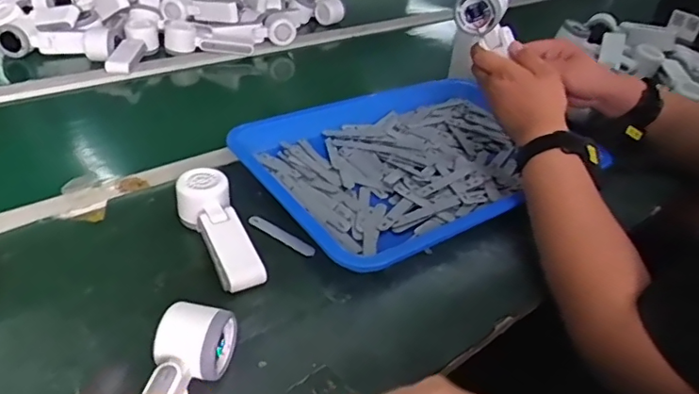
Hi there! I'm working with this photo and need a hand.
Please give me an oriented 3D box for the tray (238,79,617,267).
[{"bbox_3d":[0.086,-0.061,0.780,0.462,0.038,0.350,-20,42,-32],"label":"tray"}]

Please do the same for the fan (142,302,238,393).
[{"bbox_3d":[-0.145,0.153,0.427,0.055,0.046,0.166,11,34,8],"label":"fan"}]

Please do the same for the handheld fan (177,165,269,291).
[{"bbox_3d":[-0.143,0.036,0.604,0.056,0.044,0.165,-16,52,-28],"label":"handheld fan"}]

